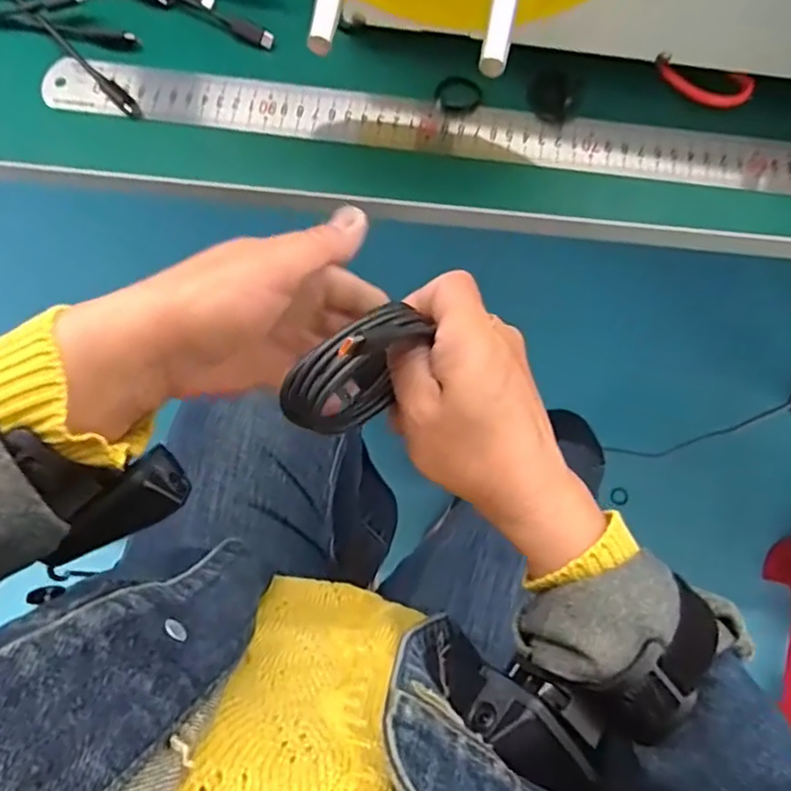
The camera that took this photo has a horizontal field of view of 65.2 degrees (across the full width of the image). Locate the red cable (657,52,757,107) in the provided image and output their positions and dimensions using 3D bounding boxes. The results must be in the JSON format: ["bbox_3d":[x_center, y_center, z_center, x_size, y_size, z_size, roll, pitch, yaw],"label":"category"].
[{"bbox_3d":[0.185,-0.189,0.376,0.061,0.022,0.006,14,45,-2],"label":"red cable"}]

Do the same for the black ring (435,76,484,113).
[{"bbox_3d":[0.039,-0.186,0.383,0.027,0.007,0.024,35,77,9],"label":"black ring"}]

